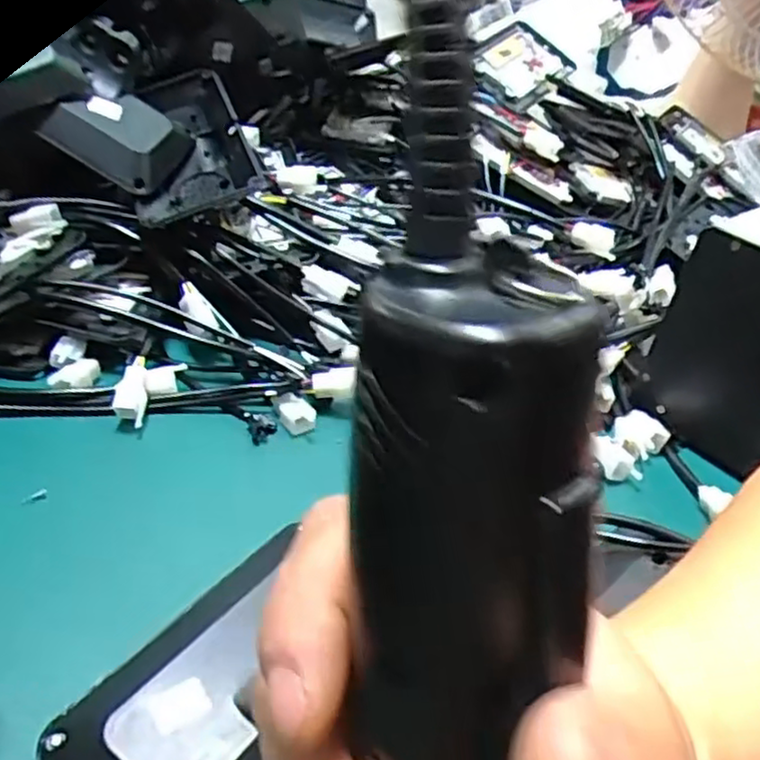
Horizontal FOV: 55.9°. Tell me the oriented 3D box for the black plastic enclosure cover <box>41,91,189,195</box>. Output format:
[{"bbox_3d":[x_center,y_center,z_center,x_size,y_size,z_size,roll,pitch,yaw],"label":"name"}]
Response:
[{"bbox_3d":[-0.184,-0.173,0.507,0.079,0.021,0.073,35,64,-18],"label":"black plastic enclosure cover"}]

